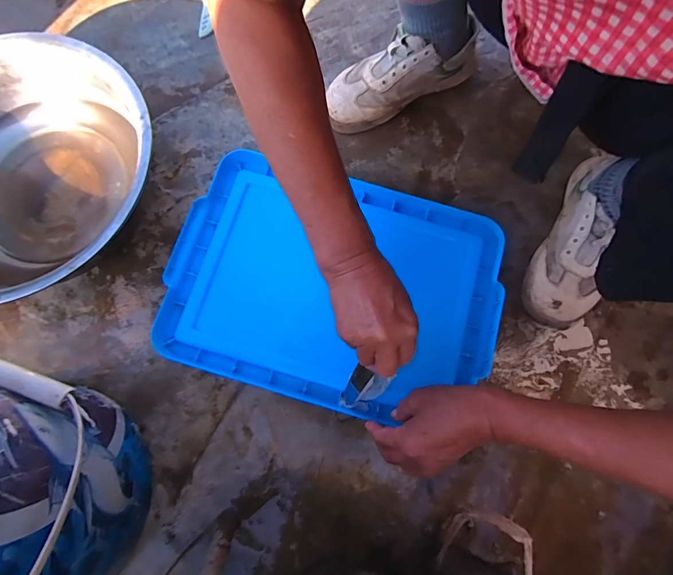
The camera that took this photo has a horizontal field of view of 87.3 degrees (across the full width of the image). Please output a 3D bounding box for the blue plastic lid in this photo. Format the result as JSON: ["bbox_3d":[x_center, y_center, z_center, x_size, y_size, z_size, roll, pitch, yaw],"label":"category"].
[{"bbox_3d":[0.001,-0.002,0.475,0.421,0.037,0.299,17,79,2],"label":"blue plastic lid"}]

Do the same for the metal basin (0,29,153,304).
[{"bbox_3d":[-0.390,-0.148,0.459,0.322,0.101,0.341,0,78,-1],"label":"metal basin"}]

